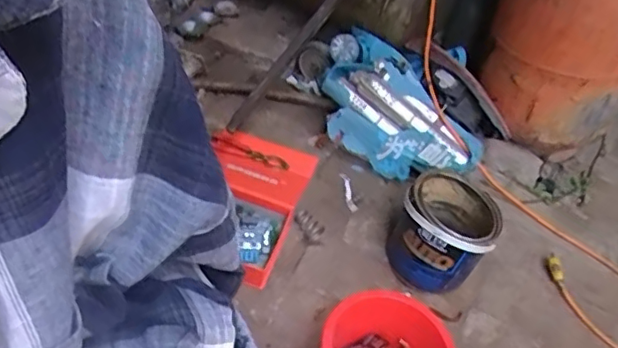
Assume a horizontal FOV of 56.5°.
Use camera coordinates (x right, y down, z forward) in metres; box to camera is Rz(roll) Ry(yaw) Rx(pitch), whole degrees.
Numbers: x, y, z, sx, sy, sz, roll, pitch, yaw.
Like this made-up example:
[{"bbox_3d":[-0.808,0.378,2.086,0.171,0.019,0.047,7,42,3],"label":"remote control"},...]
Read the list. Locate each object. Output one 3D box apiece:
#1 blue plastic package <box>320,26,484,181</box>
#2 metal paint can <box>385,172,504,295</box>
[{"bbox_3d":[0.165,-0.127,1.219,0.204,0.174,0.380,-29,58,-34],"label":"blue plastic package"},{"bbox_3d":[0.231,0.102,1.017,0.165,0.166,0.177,-30,60,-36],"label":"metal paint can"}]

